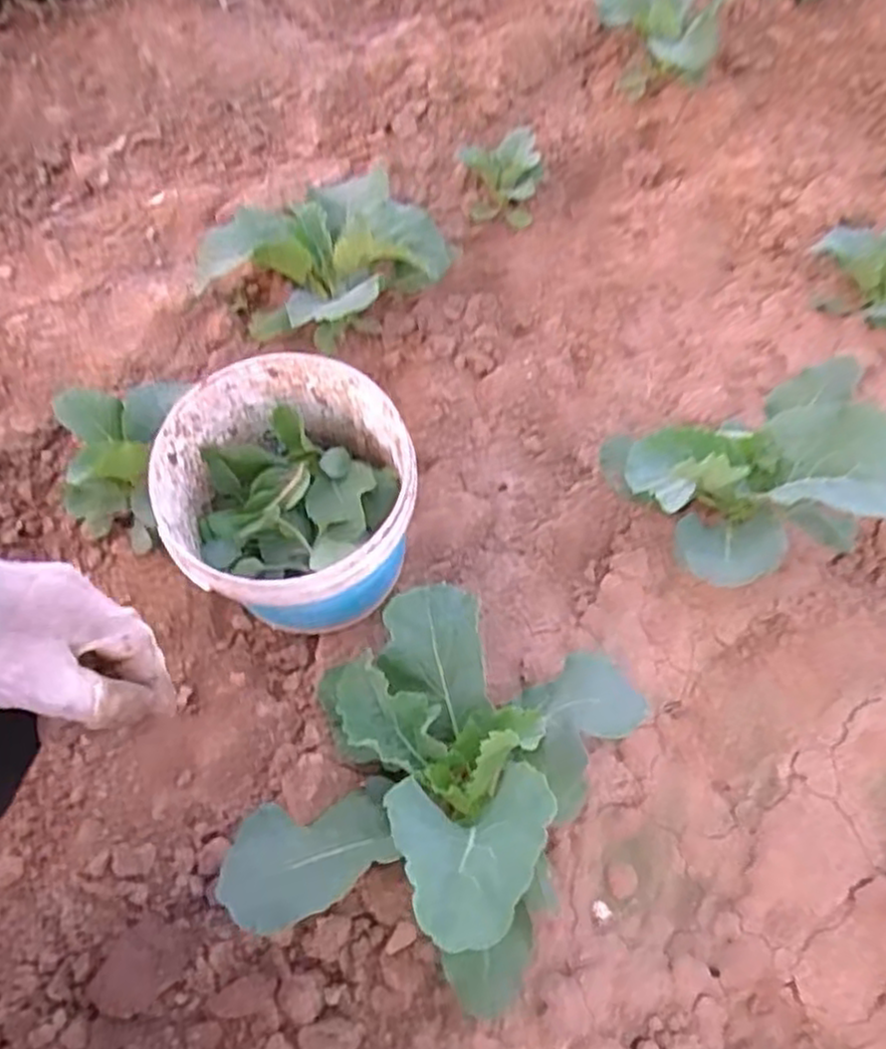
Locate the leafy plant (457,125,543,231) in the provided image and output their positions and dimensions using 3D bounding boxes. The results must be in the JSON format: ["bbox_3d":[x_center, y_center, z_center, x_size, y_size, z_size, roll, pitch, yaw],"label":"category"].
[{"bbox_3d":[0.082,-0.489,1.069,0.113,0.076,0.105,-3,57,0],"label":"leafy plant"}]

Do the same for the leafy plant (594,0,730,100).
[{"bbox_3d":[0.374,-0.844,1.280,0.171,0.128,0.204,-16,58,-10],"label":"leafy plant"}]

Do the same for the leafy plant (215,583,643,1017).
[{"bbox_3d":[-0.003,0.185,0.572,0.233,0.147,0.295,20,59,13],"label":"leafy plant"}]

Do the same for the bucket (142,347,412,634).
[{"bbox_3d":[-0.130,-0.002,0.705,0.207,0.228,0.216,0,57,0],"label":"bucket"}]

